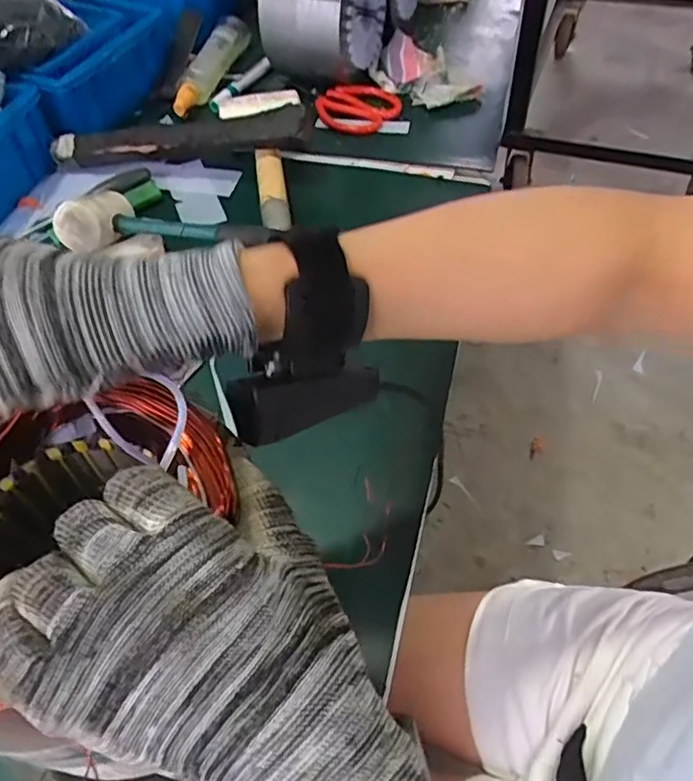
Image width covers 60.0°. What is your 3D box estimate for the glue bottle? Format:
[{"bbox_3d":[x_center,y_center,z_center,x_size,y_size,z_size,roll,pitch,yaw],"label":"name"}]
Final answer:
[{"bbox_3d":[-0.172,-0.404,0.754,0.031,0.044,0.195,12,55,11],"label":"glue bottle"}]

